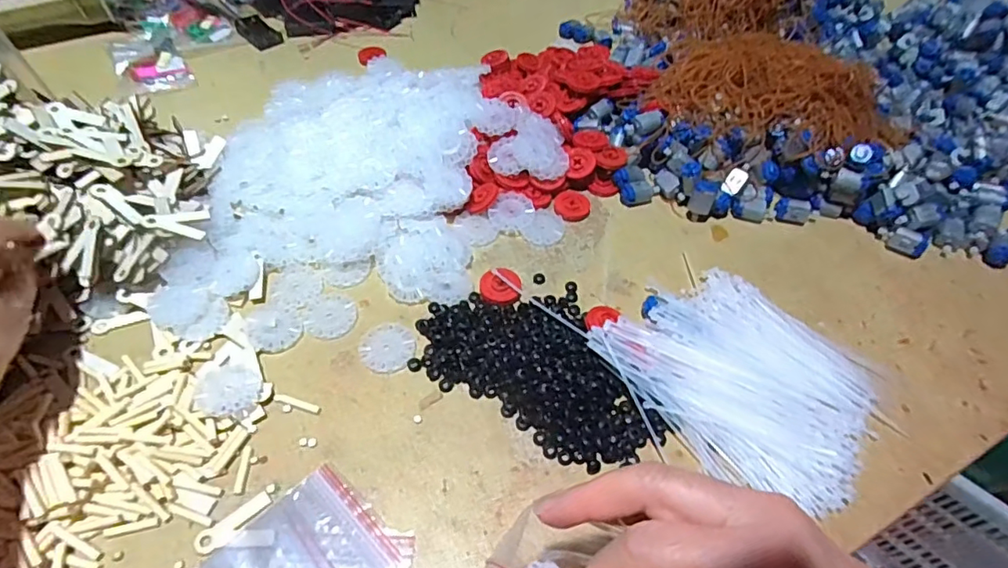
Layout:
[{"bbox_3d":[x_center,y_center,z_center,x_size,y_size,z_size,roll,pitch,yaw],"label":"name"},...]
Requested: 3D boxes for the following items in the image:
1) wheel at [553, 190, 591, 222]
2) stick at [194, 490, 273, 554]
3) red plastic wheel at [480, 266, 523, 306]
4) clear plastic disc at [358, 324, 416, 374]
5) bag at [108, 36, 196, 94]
[{"bbox_3d":[0.062,-0.071,0.497,0.031,0.004,0.031,0,72,1],"label":"wheel"},{"bbox_3d":[-0.160,0.141,0.324,0.045,0.004,0.014,-31,60,-24],"label":"stick"},{"bbox_3d":[-0.002,0.003,0.432,0.032,0.011,0.030,1,53,-2],"label":"red plastic wheel"},{"bbox_3d":[-0.085,0.047,0.403,0.040,0.004,0.040,1,53,-2],"label":"clear plastic disc"},{"bbox_3d":[-0.388,-0.241,0.600,0.072,0.017,0.086,-25,58,-20],"label":"bag"}]

